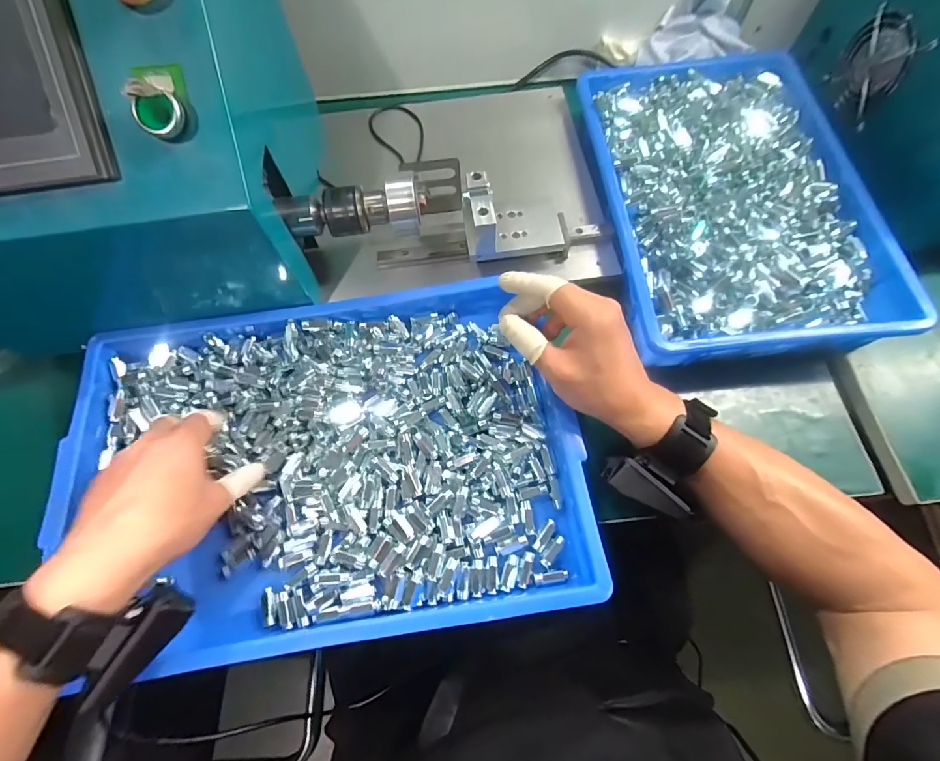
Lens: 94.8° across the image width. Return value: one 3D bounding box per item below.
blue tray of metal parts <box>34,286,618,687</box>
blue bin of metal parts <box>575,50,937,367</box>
[{"bbox_3d":[-0.124,0.062,0.376,0.417,0.042,0.285,-7,68,-2],"label":"blue tray of metal parts"},{"bbox_3d":[0.261,-0.197,0.458,0.250,0.071,0.376,-6,68,-1],"label":"blue bin of metal parts"}]

